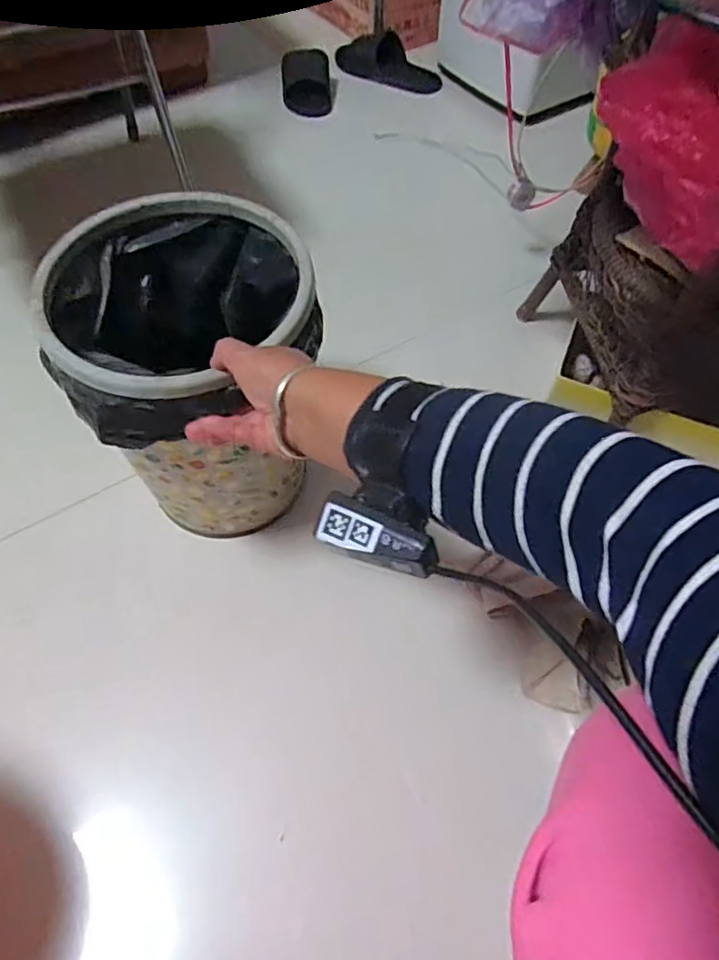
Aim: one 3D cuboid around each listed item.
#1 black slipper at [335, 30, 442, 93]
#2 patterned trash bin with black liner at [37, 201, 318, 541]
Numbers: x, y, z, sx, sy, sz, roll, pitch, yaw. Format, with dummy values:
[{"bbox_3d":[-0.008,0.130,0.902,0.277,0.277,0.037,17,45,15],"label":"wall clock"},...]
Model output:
[{"bbox_3d":[0.070,-0.924,1.338,0.235,0.075,0.100,12,56,-11],"label":"black slipper"},{"bbox_3d":[-0.161,-0.090,0.628,0.223,0.291,0.223,-24,61,-17],"label":"patterned trash bin with black liner"}]

